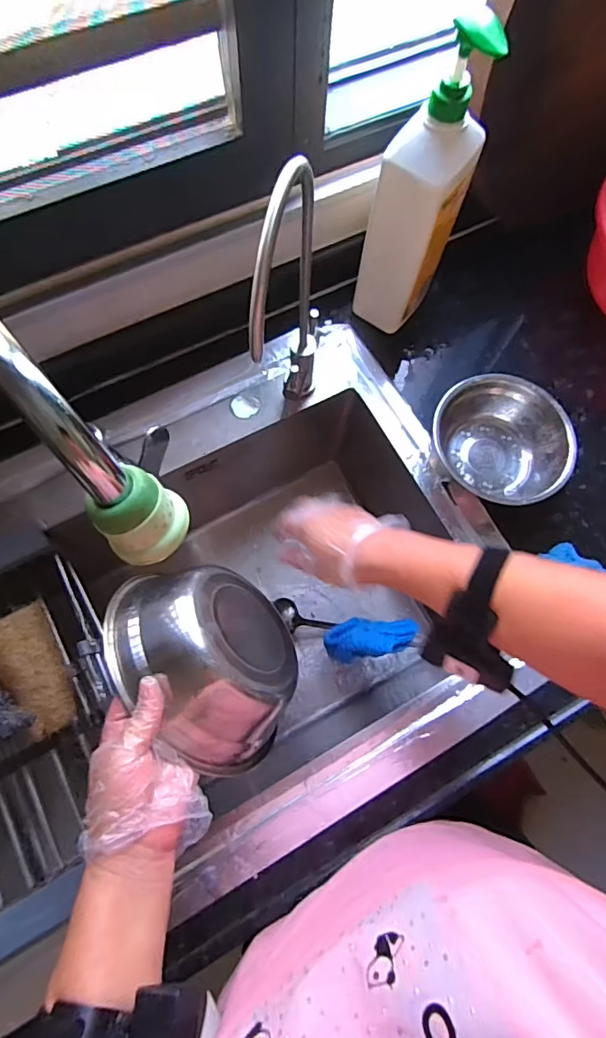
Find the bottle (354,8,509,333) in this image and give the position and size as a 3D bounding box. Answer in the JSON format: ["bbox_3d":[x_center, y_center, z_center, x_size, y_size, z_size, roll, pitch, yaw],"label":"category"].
[{"bbox_3d":[0.115,-0.315,0.522,0.082,0.314,0.079,22,73,4],"label":"bottle"}]

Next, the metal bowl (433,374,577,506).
[{"bbox_3d":[0.231,-0.092,0.590,0.156,0.060,0.132,41,75,10],"label":"metal bowl"}]

